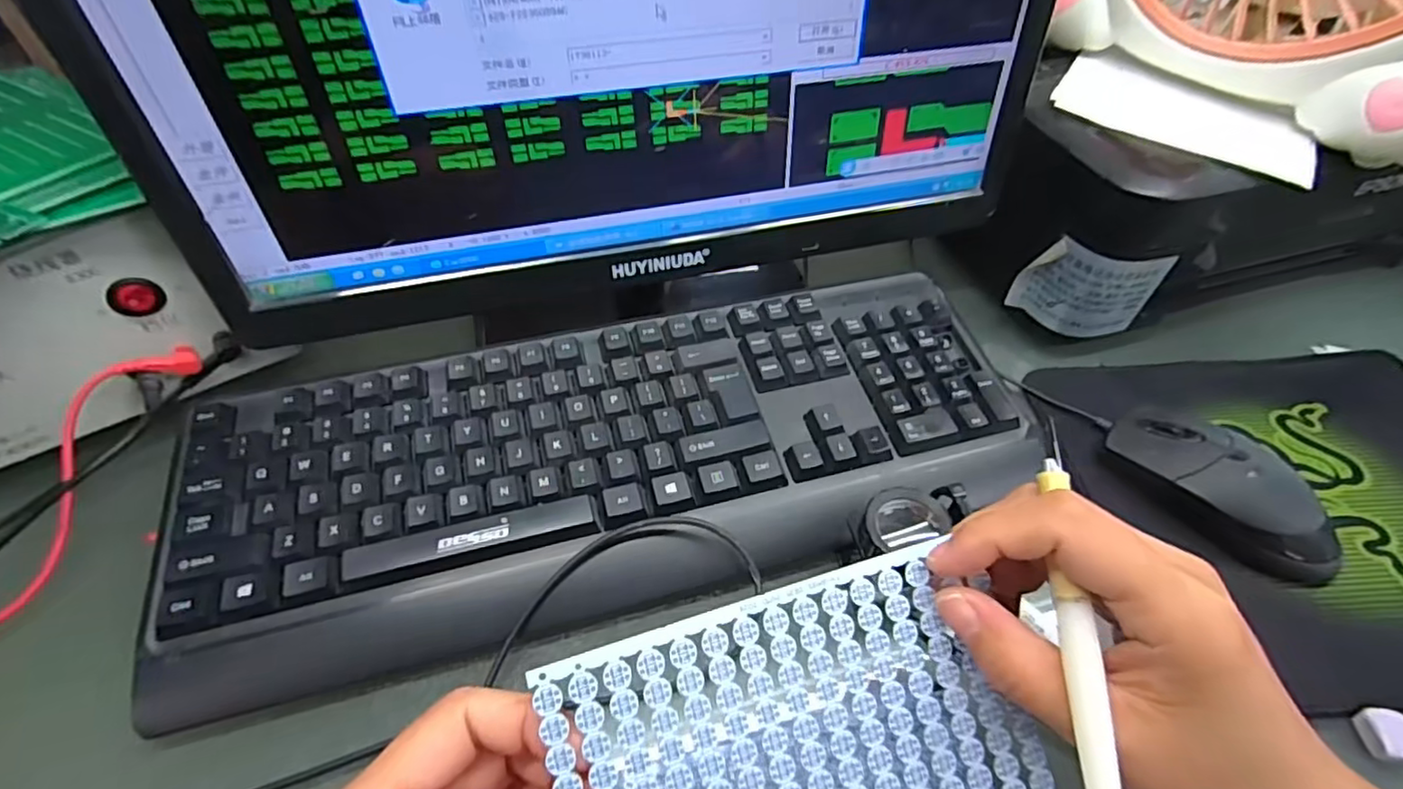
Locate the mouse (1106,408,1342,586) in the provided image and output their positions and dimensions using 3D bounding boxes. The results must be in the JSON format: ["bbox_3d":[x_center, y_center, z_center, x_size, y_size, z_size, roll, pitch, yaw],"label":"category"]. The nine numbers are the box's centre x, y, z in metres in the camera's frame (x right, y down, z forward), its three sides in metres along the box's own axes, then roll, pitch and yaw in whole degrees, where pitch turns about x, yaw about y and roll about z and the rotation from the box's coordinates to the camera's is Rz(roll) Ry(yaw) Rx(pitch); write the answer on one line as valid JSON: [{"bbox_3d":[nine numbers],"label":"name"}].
[{"bbox_3d":[0.273,0.048,0.327,0.055,0.038,0.109,-22,53,-19],"label":"mouse"}]

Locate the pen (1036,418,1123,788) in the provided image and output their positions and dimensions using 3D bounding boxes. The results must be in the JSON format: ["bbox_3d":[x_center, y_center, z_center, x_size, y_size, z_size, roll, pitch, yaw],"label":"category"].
[{"bbox_3d":[0.110,0.081,0.179,0.008,0.007,0.146,3,69,1],"label":"pen"}]

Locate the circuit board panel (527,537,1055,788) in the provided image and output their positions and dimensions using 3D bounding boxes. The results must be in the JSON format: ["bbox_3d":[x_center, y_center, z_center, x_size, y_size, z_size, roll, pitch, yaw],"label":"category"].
[{"bbox_3d":[0.036,0.121,0.191,0.145,0.004,0.117,-13,83,-14],"label":"circuit board panel"}]

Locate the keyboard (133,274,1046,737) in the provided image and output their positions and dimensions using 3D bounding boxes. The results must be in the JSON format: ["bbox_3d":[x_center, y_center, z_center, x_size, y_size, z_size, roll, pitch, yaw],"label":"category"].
[{"bbox_3d":[-0.037,0.031,0.332,0.425,0.043,0.153,-11,50,-11],"label":"keyboard"}]

